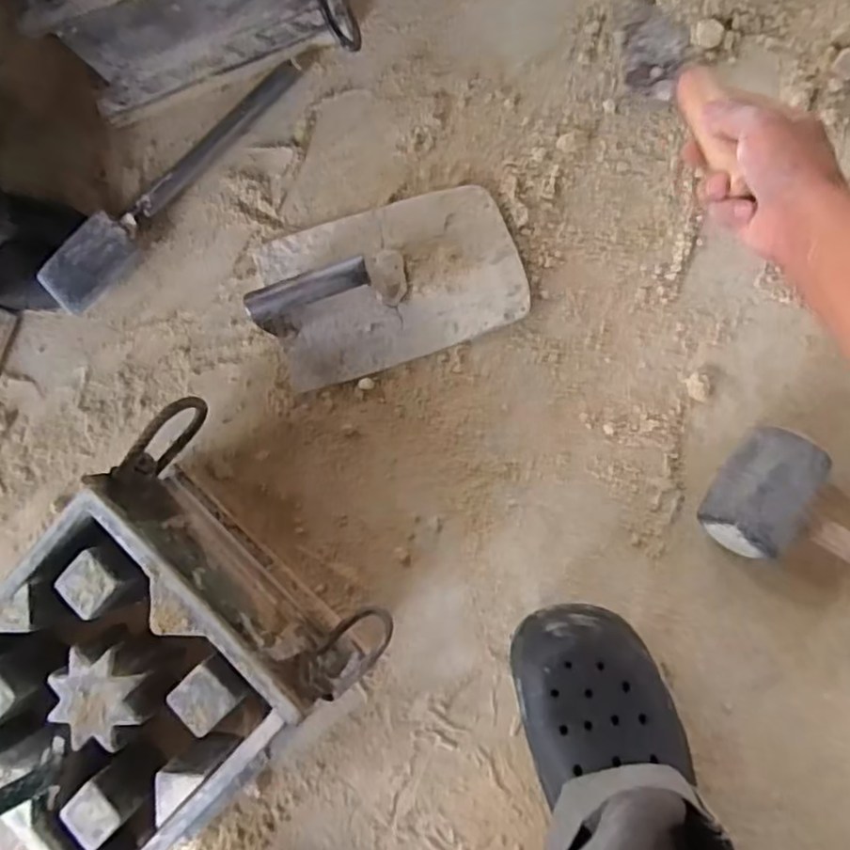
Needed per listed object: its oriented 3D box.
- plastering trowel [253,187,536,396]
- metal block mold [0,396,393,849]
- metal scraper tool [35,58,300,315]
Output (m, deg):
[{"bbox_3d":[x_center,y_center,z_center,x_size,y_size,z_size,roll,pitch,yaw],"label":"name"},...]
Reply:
[{"bbox_3d":[-0.035,-0.128,0.530,0.222,0.076,0.139,-17,86,7],"label":"plastering trowel"},{"bbox_3d":[-0.210,0.181,0.518,0.249,0.135,0.283,44,95,7],"label":"metal block mold"},{"bbox_3d":[-0.242,-0.229,0.585,0.053,0.028,0.303,44,95,7],"label":"metal scraper tool"}]

